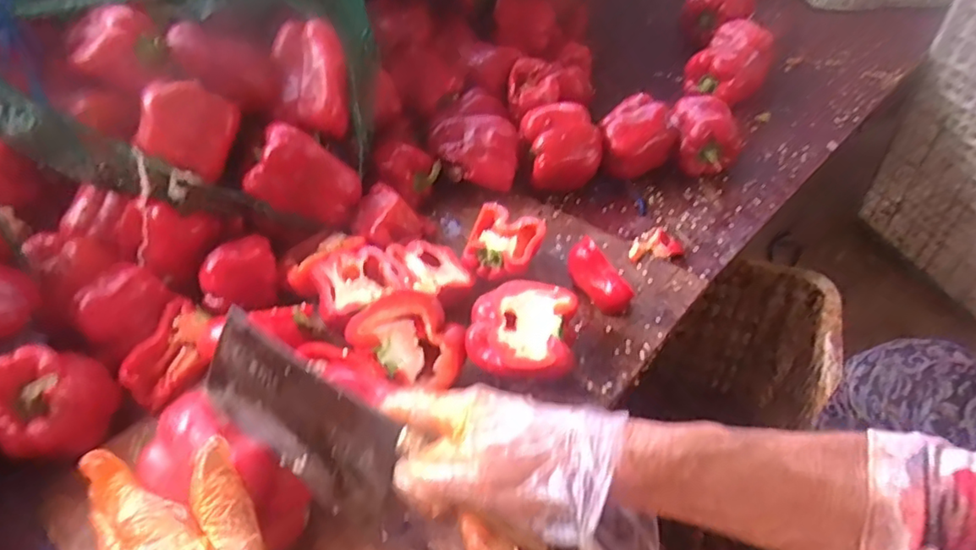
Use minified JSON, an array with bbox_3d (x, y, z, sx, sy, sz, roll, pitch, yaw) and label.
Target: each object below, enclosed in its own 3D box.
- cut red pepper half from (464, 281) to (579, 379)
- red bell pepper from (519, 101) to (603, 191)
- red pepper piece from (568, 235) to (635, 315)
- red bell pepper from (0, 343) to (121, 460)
[{"bbox_3d":[0.029,0.055,0.522,0.089,0.048,0.087,-1,47,1],"label":"cut red pepper half"},{"bbox_3d":[0.088,-0.143,0.703,0.093,0.080,0.089,-10,47,-7],"label":"red bell pepper"},{"bbox_3d":[0.104,0.005,0.568,0.016,0.063,0.073,-27,51,-22],"label":"red pepper piece"},{"bbox_3d":[-0.333,0.101,0.460,0.073,0.070,0.076,-34,54,-26],"label":"red bell pepper"}]

